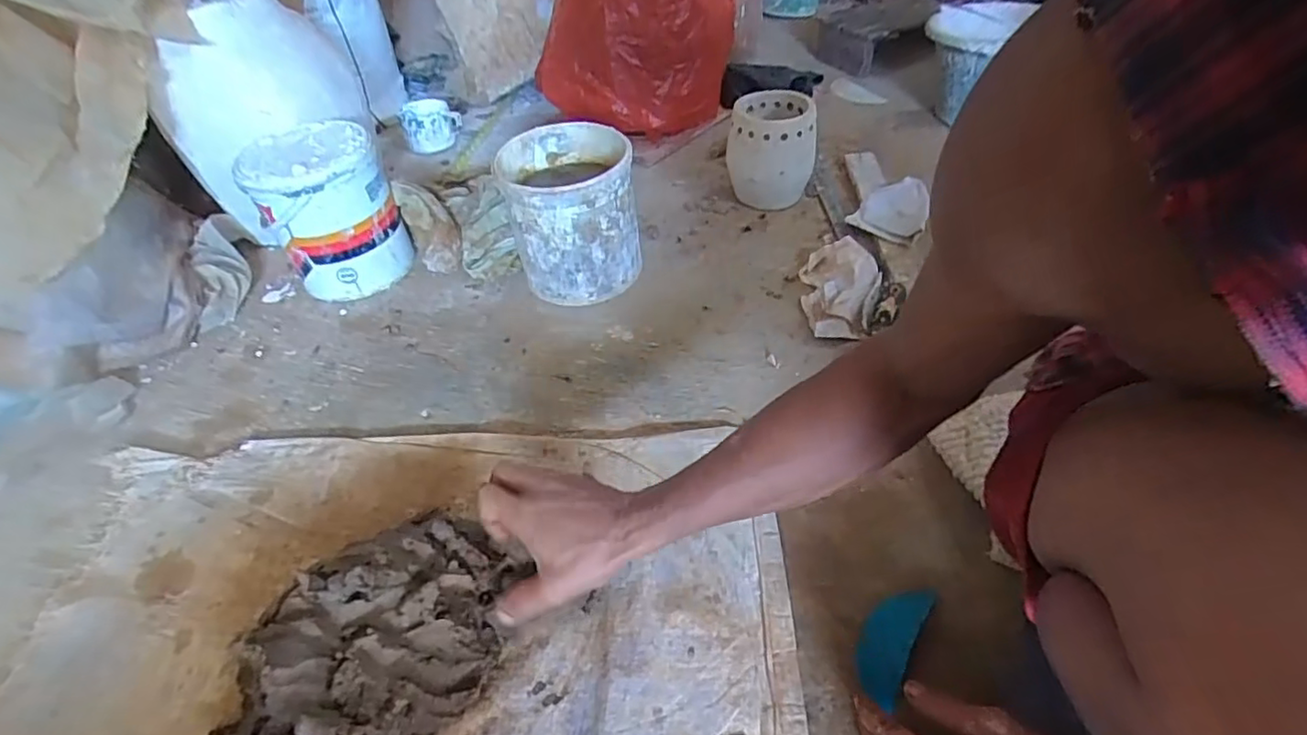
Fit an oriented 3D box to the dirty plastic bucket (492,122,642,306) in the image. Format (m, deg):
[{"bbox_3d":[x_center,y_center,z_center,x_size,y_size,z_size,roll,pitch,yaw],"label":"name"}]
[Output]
[{"bbox_3d":[-0.110,-0.211,0.858,0.161,0.188,0.171,-3,46,3],"label":"dirty plastic bucket"}]

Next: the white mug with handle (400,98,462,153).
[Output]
[{"bbox_3d":[-0.449,-0.495,1.246,0.110,0.077,0.089,-17,47,-12],"label":"white mug with handle"}]

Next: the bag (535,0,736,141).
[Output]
[{"bbox_3d":[-0.019,-0.630,1.108,0.356,0.328,0.266,-5,46,0],"label":"bag"}]

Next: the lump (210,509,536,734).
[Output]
[{"bbox_3d":[-0.219,0.219,0.512,0.168,0.087,0.242,18,50,21],"label":"lump"}]

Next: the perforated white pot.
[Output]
[{"bbox_3d":[0.187,-0.344,0.980,0.126,0.151,0.130,3,46,8],"label":"perforated white pot"}]

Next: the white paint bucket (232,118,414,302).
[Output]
[{"bbox_3d":[-0.468,-0.228,0.903,0.164,0.200,0.170,-3,46,3],"label":"white paint bucket"}]

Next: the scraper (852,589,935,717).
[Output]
[{"bbox_3d":[0.201,0.227,0.520,0.042,0.005,0.107,26,53,27],"label":"scraper"}]

